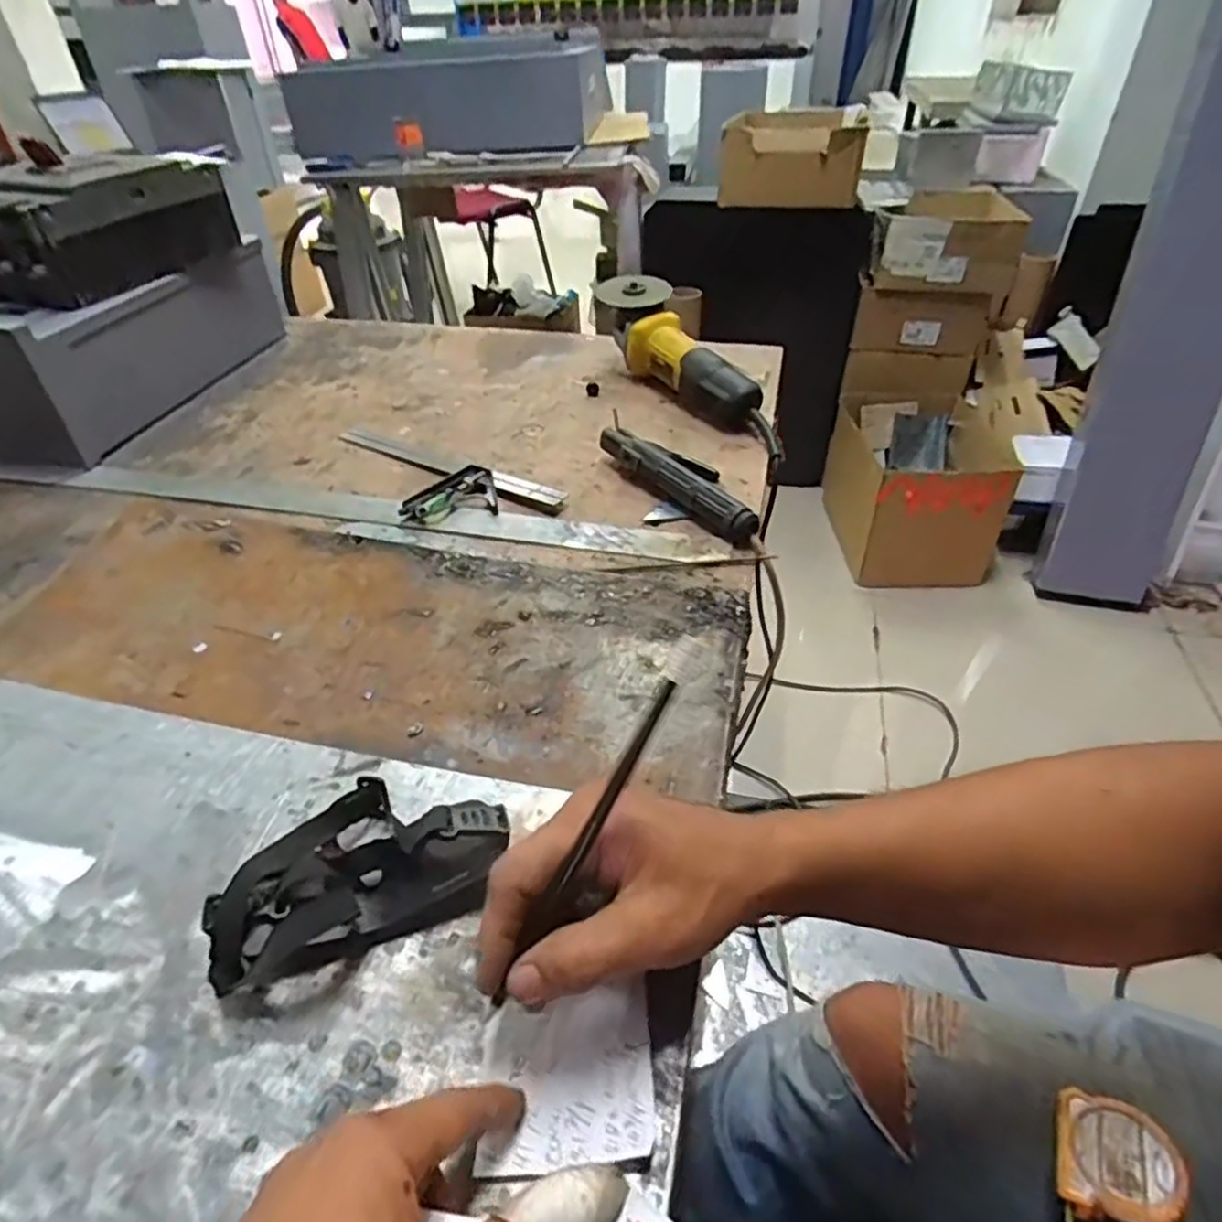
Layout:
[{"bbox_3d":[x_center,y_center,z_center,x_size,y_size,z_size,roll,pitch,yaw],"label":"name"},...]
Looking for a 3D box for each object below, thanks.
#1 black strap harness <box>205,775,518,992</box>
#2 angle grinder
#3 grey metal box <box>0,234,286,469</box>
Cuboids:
[{"bbox_3d":[-0.126,0.126,0.359,0.141,0.038,0.083,-15,41,-15],"label":"black strap harness"},{"bbox_3d":[0.081,-0.303,0.830,0.087,0.081,0.279,-22,58,-25],"label":"angle grinder"},{"bbox_3d":[-0.611,-0.330,0.850,0.197,0.136,0.423,8,41,12],"label":"grey metal box"}]

